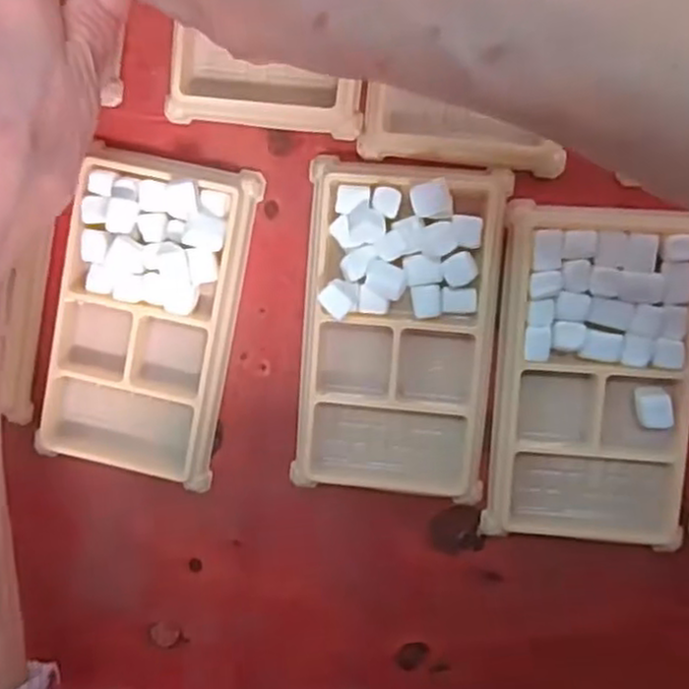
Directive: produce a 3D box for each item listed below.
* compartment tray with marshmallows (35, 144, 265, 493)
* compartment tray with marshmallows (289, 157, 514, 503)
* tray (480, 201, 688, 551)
[{"bbox_3d":[-0.084,-0.010,0.305,0.071,0.019,0.134,13,99,5],"label":"compartment tray with marshmallows"},{"bbox_3d":[0.022,-0.003,0.293,0.076,0.021,0.134,5,98,6],"label":"compartment tray with marshmallows"},{"bbox_3d":[0.100,0.015,0.289,0.074,0.011,0.133,3,98,6],"label":"tray"}]

